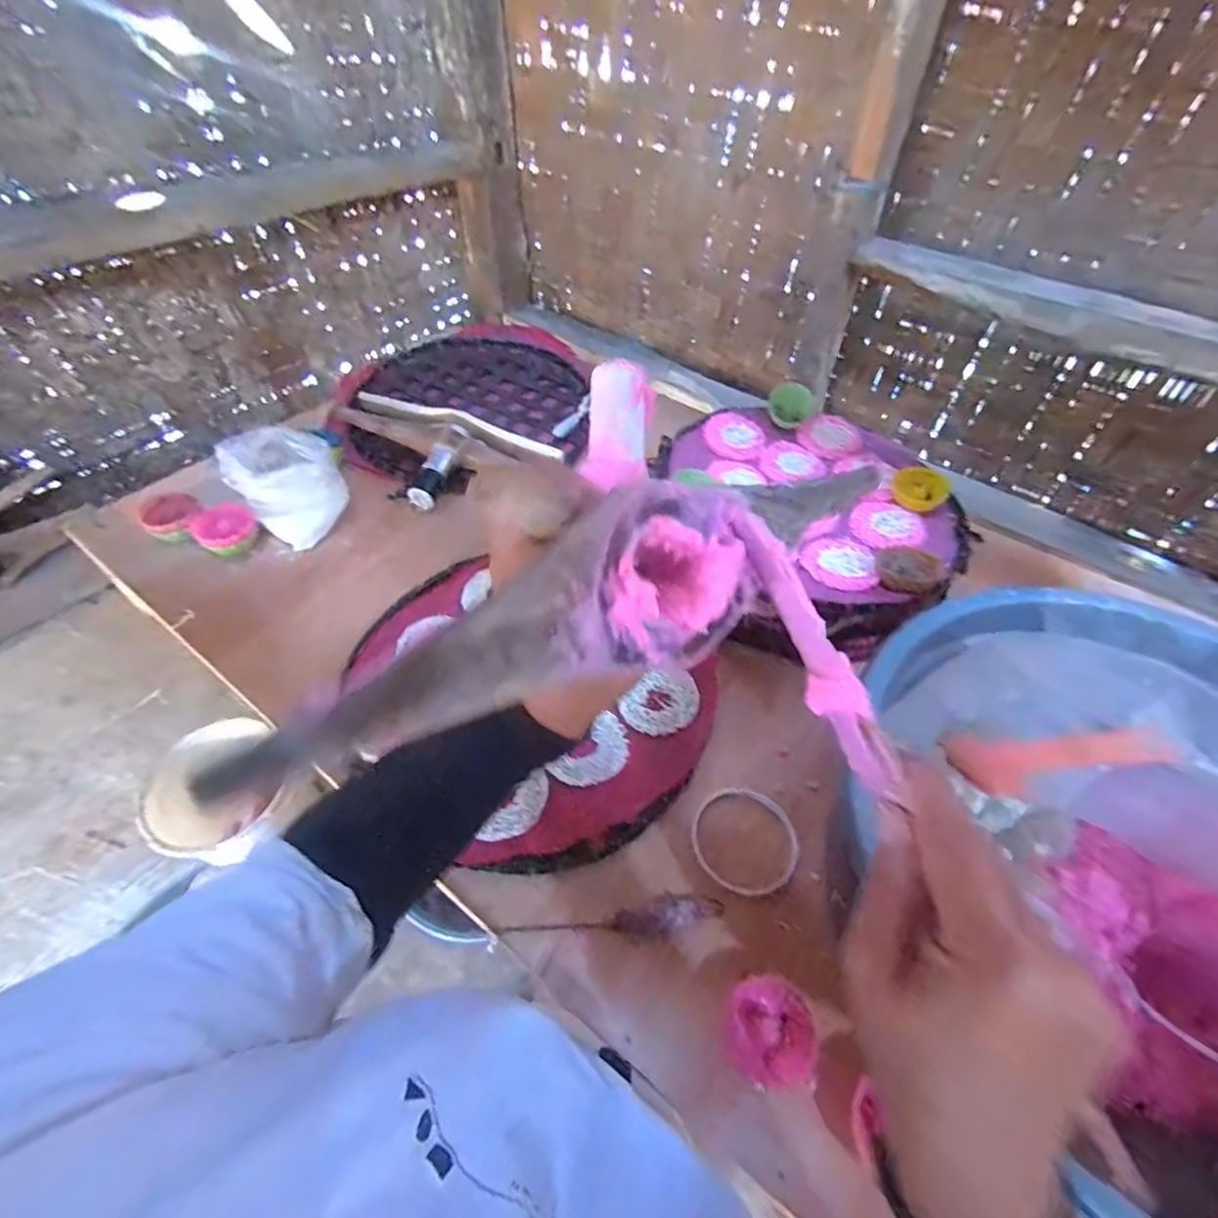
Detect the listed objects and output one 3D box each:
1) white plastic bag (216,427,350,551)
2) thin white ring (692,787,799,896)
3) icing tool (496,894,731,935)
[{"bbox_3d":[-0.375,-0.150,0.668,0.112,0.102,0.086,-33,59,-26],"label":"white plastic bag"},{"bbox_3d":[0.116,0.195,0.481,0.087,0.009,0.085,1,50,-1],"label":"thin white ring"},{"bbox_3d":[0.005,0.245,0.449,0.167,0.004,0.027,-2,51,-4],"label":"icing tool"}]

